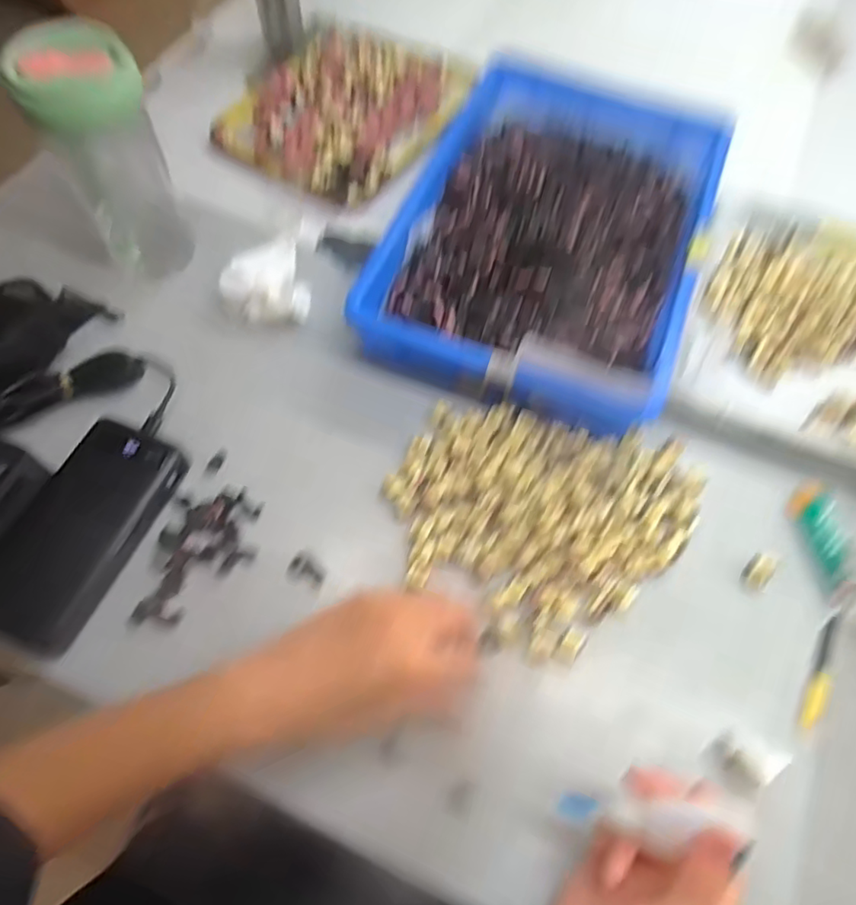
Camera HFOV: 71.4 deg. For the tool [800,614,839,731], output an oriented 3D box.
[{"bbox_3d":[0.265,0.147,0.401,0.011,0.009,0.080,26,65,11],"label":"tool"}]

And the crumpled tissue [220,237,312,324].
[{"bbox_3d":[-0.139,-0.145,0.511,0.066,0.035,0.078,-15,64,-9],"label":"crumpled tissue"}]

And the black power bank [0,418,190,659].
[{"bbox_3d":[-0.240,0.053,0.411,0.075,0.026,0.153,21,64,9],"label":"black power bank"}]

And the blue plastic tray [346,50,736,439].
[{"bbox_3d":[0.116,-0.208,0.536,0.245,0.056,0.379,19,64,8],"label":"blue plastic tray"}]

